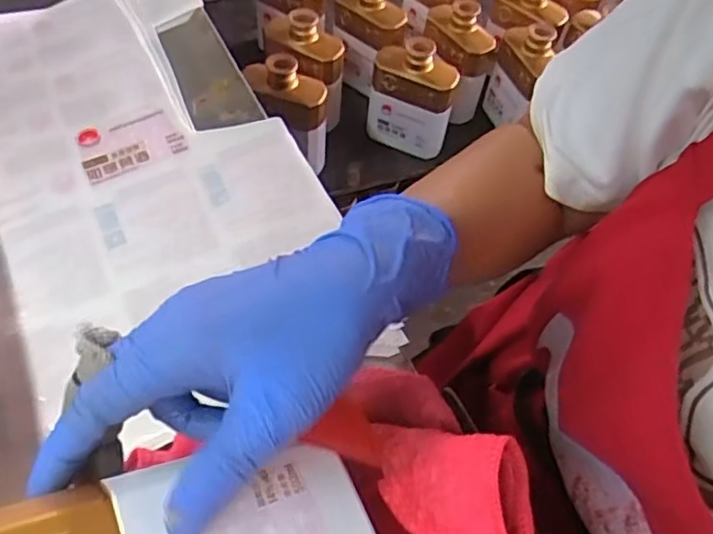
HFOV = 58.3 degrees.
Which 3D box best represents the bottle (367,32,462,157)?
[{"bbox_3d":[0.077,-0.233,0.888,0.115,0.153,0.048,26,57,12],"label":"bottle"}]

